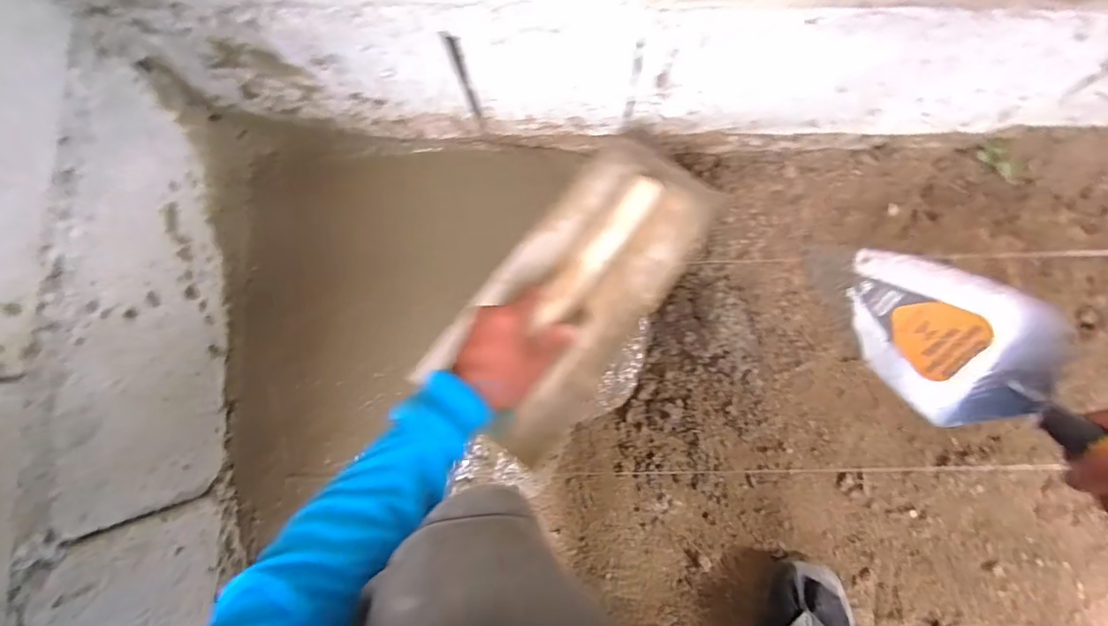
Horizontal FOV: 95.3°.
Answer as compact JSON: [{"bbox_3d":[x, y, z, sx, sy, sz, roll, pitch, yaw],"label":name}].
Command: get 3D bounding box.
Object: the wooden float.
[{"bbox_3d":[0.022,-0.019,0.493,0.154,0.060,0.323,32,86,4],"label":"wooden float"}]

